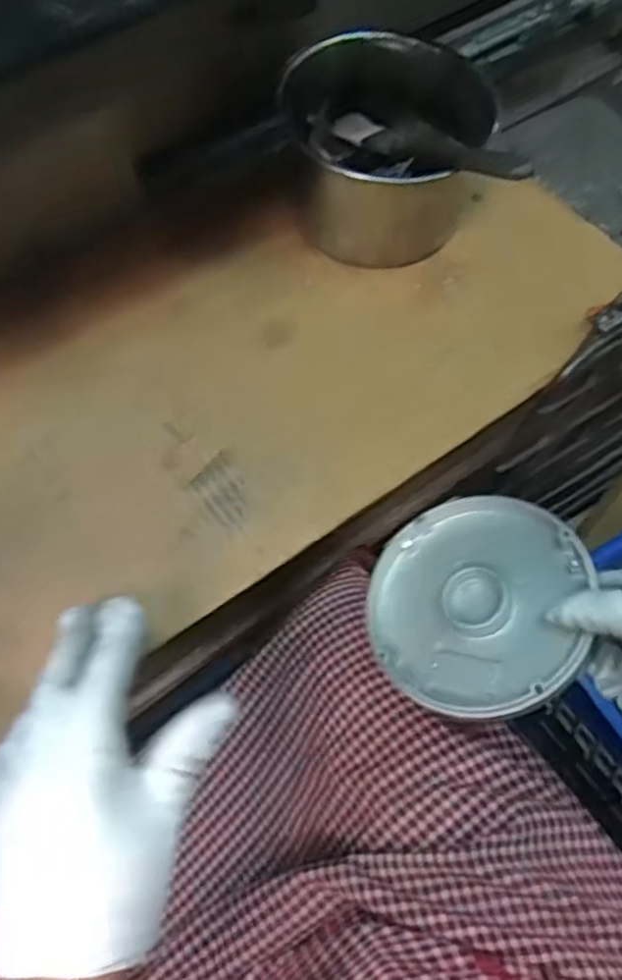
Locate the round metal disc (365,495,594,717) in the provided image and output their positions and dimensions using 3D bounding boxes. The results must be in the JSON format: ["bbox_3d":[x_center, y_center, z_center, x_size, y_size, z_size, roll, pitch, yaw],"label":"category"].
[{"bbox_3d":[0.099,0.070,0.438,0.137,0.022,0.134,-12,62,24],"label":"round metal disc"}]

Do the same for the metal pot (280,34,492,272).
[{"bbox_3d":[0.049,-0.245,0.504,0.130,0.092,0.134,1,65,-2],"label":"metal pot"}]

